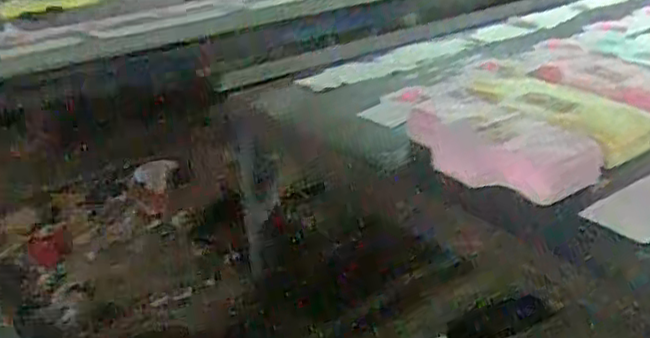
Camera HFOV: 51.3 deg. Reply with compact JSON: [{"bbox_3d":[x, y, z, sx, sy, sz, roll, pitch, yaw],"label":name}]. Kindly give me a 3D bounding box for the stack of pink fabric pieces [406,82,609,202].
[{"bbox_3d":[0.266,-0.043,1.109,0.207,0.082,0.320,-18,30,-32],"label":"stack of pink fabric pieces"}]

